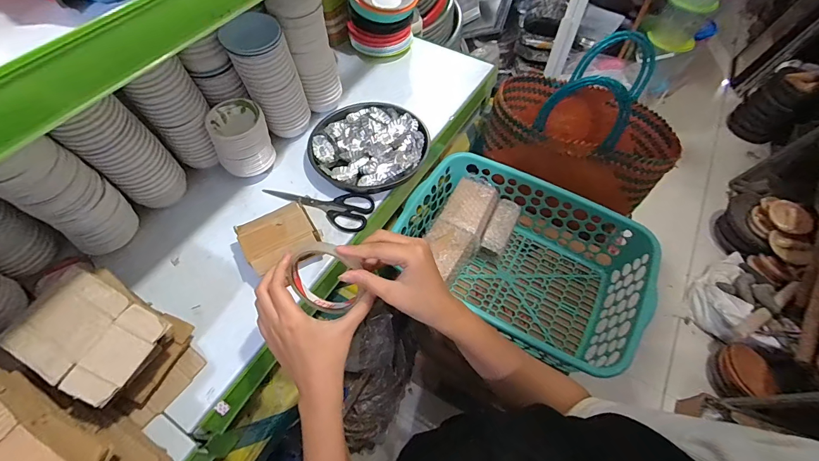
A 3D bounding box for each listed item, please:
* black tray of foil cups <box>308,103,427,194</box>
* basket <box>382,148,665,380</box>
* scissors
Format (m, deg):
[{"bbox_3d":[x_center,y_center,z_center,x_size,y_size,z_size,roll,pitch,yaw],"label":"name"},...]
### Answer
[{"bbox_3d":[-0.073,-0.155,0.675,0.208,0.042,0.198,-9,58,-7],"label":"black tray of foil cups"},{"bbox_3d":[0.204,0.063,0.731,0.444,0.153,0.314,25,60,14],"label":"basket"},{"bbox_3d":[-0.159,-0.040,0.624,0.191,0.013,0.070,8,58,4],"label":"scissors"}]

